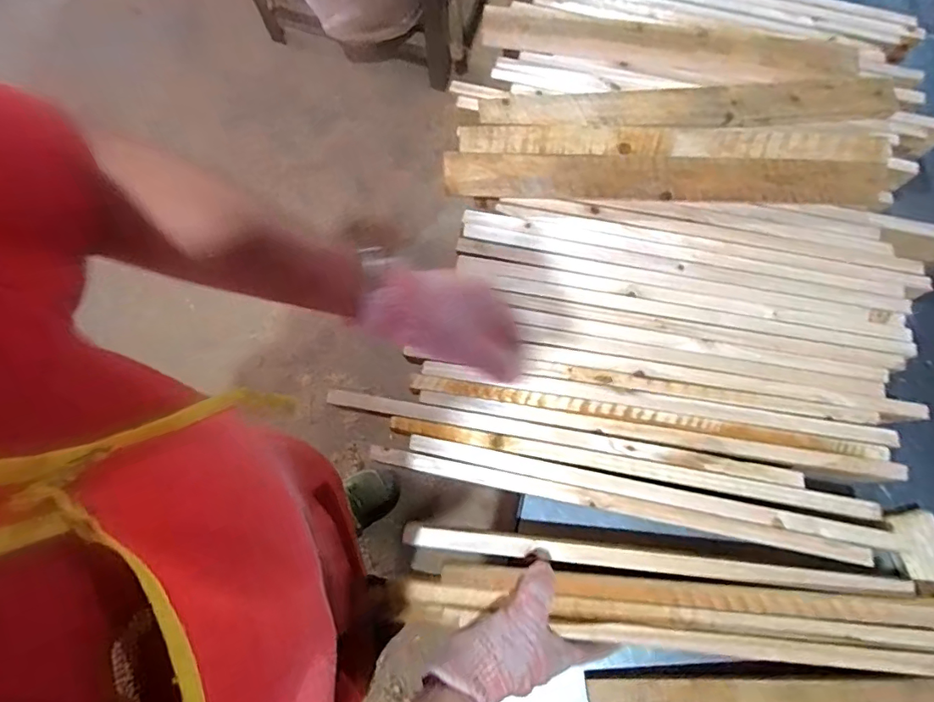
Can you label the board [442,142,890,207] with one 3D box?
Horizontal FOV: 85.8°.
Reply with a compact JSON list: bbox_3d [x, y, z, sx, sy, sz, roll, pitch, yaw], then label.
[{"bbox_3d":[0.233,-0.198,0.578,0.505,0.035,0.065,-2,75,0],"label":"board"}]

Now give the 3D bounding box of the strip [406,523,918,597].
[{"bbox_3d":[0.184,0.213,0.506,0.490,0.022,0.024,5,74,2],"label":"strip"}]

